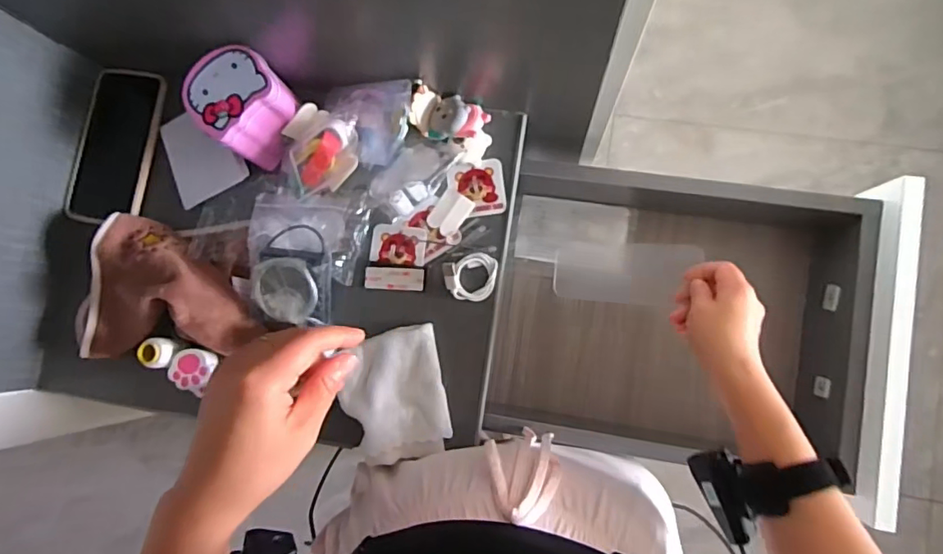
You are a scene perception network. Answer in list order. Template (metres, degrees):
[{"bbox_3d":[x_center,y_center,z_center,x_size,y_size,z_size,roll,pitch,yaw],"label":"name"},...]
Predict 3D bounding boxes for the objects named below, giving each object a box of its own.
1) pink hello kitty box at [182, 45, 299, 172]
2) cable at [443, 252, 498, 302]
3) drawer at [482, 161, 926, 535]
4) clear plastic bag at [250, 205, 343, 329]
[{"bbox_3d":[-0.220,-0.165,0.515,0.077,0.078,0.086,42,90,8],"label":"pink hello kitty box"},{"bbox_3d":[0.000,0.000,0.517,0.052,0.022,0.047,-6,84,5],"label":"cable"},{"bbox_3d":[0.225,0.034,0.586,0.395,0.136,0.310,8,86,7],"label":"drawer"},{"bbox_3d":[-0.174,-0.014,0.519,0.086,0.039,0.121,3,85,6],"label":"clear plastic bag"}]

